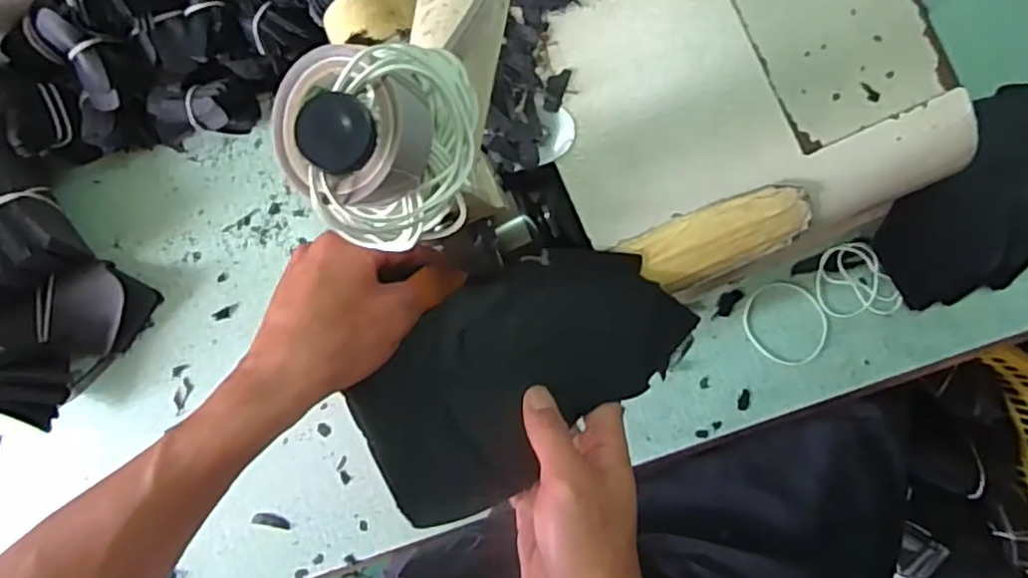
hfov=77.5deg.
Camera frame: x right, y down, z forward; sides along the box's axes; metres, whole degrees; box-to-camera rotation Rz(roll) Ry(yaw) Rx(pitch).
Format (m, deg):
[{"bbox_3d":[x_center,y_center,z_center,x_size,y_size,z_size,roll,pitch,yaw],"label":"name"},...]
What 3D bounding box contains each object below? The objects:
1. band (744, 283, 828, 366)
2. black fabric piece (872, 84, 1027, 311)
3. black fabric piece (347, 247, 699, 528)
[{"bbox_3d":[0.217,0.028,0.511,0.067,0.004,0.057,43,98,2],"label":"band"},{"bbox_3d":[0.362,-0.068,0.469,0.108,0.042,0.189,37,98,3],"label":"black fabric piece"},{"bbox_3d":[0.002,0.044,0.373,0.192,0.014,0.108,-37,83,-8],"label":"black fabric piece"}]

